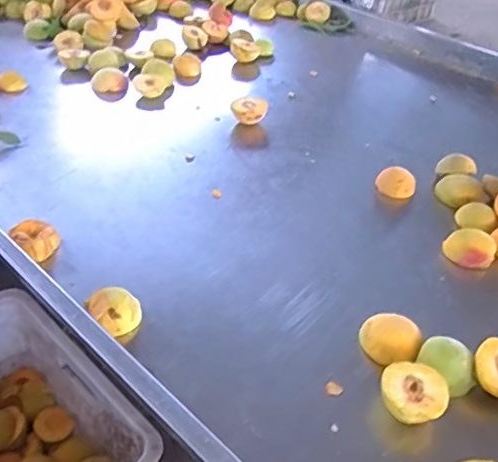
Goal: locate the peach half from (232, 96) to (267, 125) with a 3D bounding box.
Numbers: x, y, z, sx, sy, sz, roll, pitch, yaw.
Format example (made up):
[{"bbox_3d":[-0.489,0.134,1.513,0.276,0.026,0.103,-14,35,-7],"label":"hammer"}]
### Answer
[{"bbox_3d":[0.002,-0.213,1.008,0.065,0.039,0.055,2,39,-2],"label":"peach half"}]

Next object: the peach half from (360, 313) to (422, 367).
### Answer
[{"bbox_3d":[0.157,0.123,0.627,0.065,0.038,0.066,18,41,17],"label":"peach half"}]

